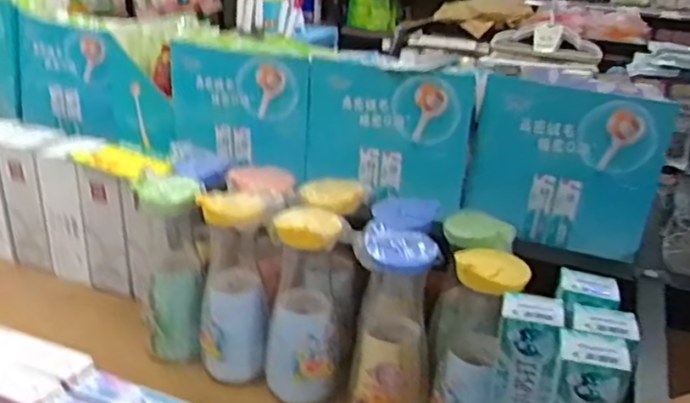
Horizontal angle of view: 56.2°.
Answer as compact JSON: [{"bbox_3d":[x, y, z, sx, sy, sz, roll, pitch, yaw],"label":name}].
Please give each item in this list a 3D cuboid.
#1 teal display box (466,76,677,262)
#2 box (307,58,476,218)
[{"bbox_3d":[0.279,-0.049,0.818,0.218,0.197,0.092,19,28,32],"label":"teal display box"},{"bbox_3d":[0.061,-0.090,0.883,0.220,0.194,0.086,12,25,20],"label":"box"}]

